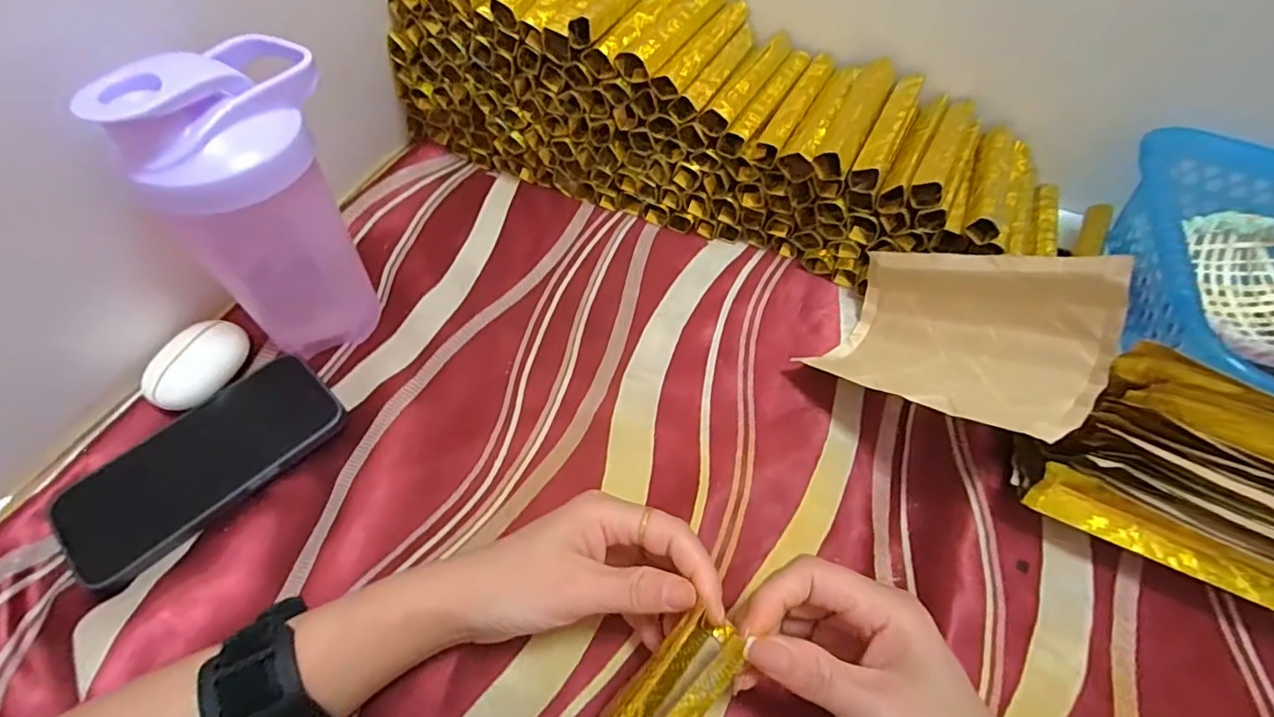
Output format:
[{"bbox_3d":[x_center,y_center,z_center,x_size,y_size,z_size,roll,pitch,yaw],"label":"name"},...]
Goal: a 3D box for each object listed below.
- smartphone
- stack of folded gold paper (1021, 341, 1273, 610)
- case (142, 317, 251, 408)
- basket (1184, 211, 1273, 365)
[{"bbox_3d":[-0.254,0.061,0.340,0.076,0.009,0.149,35,61,22],"label":"smartphone"},{"bbox_3d":[0.305,0.075,0.294,0.173,0.096,0.071,24,57,15],"label":"stack of folded gold paper"},{"bbox_3d":[-0.278,0.004,0.367,0.036,0.027,0.061,22,56,14],"label":"case"},{"bbox_3d":[0.437,-0.041,0.398,0.092,0.044,0.124,13,55,8],"label":"basket"}]

